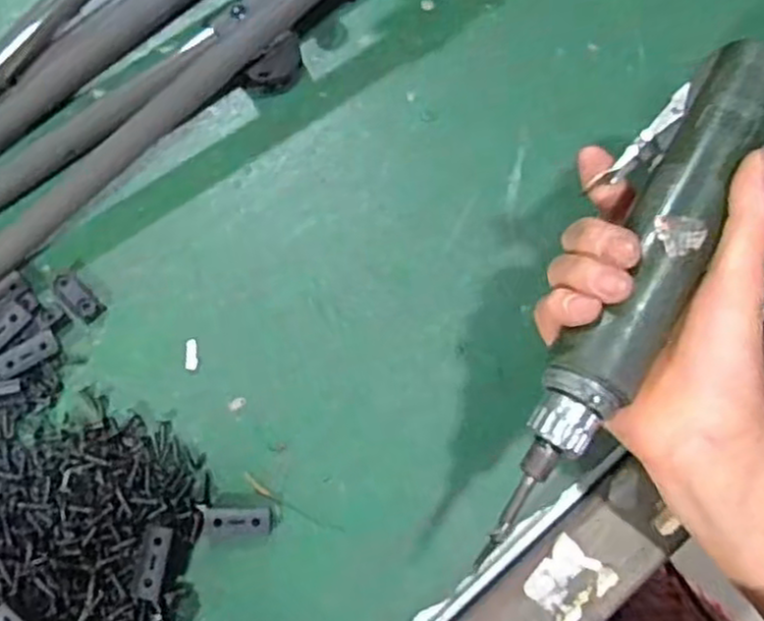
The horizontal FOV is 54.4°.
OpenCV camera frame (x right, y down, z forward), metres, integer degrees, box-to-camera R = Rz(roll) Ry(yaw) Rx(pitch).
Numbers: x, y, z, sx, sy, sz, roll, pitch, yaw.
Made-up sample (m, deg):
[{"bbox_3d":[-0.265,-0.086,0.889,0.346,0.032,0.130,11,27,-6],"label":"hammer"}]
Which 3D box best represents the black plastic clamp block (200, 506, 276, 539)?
[{"bbox_3d":[-0.075,0.111,0.388,0.036,0.007,0.016,-3,75,1],"label":"black plastic clamp block"}]

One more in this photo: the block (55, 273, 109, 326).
[{"bbox_3d":[-0.174,-0.008,0.427,0.015,0.004,0.035,-44,78,-9],"label":"block"}]

